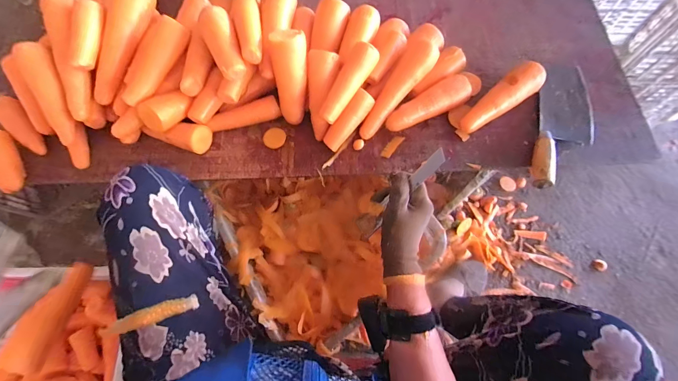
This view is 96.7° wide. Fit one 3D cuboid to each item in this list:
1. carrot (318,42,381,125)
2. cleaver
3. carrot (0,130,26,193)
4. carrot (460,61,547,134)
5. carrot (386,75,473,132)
[{"bbox_3d":[0.013,-0.176,0.494,0.038,0.033,0.138,35,96,14],"label":"carrot"},{"bbox_3d":[0.388,-0.115,0.514,0.088,0.027,0.263,18,71,9],"label":"cleaver"},{"bbox_3d":[-0.594,-0.052,0.528,0.040,0.048,0.116,-21,98,-5],"label":"carrot"},{"bbox_3d":[0.279,-0.157,0.525,0.174,0.053,0.052,-35,72,-10],"label":"carrot"},{"bbox_3d":[0.154,-0.151,0.533,0.154,0.054,0.048,-22,70,-5],"label":"carrot"}]

